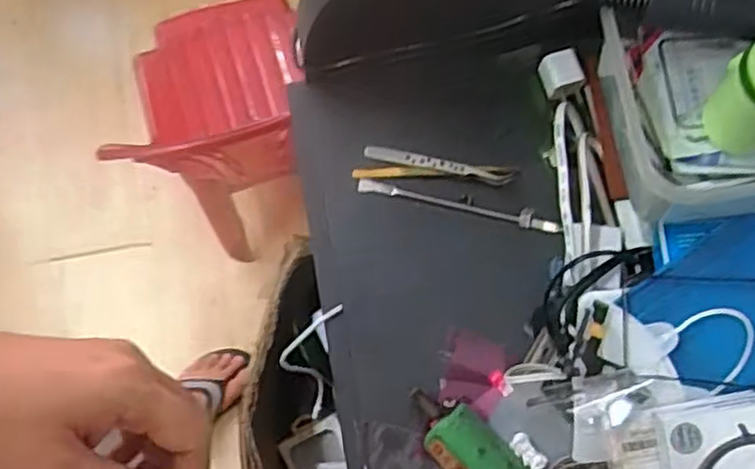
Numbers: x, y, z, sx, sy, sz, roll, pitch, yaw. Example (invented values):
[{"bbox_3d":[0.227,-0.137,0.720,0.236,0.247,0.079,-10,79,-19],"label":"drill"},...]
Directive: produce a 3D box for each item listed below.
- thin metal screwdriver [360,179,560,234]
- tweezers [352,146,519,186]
[{"bbox_3d":[0.064,-0.024,0.567,0.159,0.009,0.013,13,76,3],"label":"thin metal screwdriver"},{"bbox_3d":[0.046,-0.054,0.568,0.126,0.007,0.023,5,75,1],"label":"tweezers"}]

